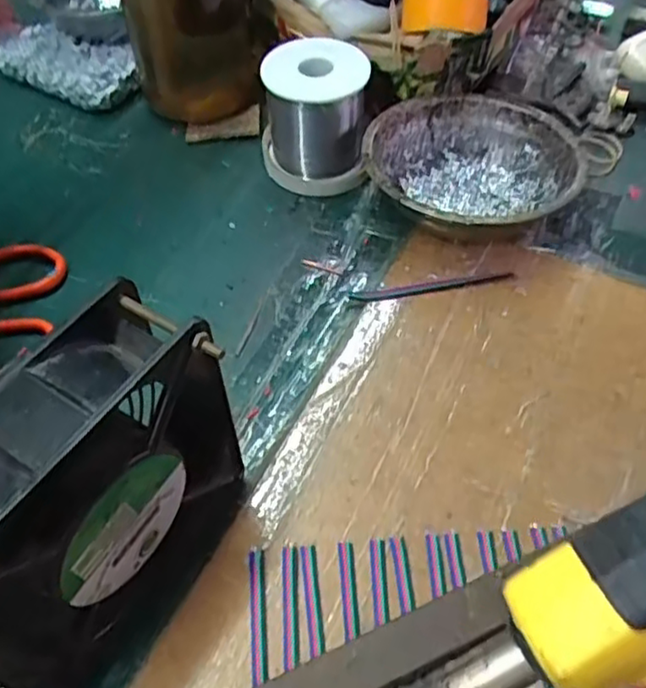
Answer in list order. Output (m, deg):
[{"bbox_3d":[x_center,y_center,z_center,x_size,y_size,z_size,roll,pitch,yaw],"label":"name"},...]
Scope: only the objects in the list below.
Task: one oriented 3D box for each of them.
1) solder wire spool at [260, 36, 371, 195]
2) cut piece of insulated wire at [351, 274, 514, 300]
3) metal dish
[{"bbox_3d":[-0.004,-0.145,0.433,0.070,0.069,0.072,-3,53,-1],"label":"solder wire spool"},{"bbox_3d":[0.062,-0.033,0.382,0.093,0.004,0.009,-7,53,-4],"label":"cut piece of insulated wire"},{"bbox_3d":[0.089,-0.102,0.410,0.126,0.042,0.121,-22,56,-15],"label":"metal dish"}]

